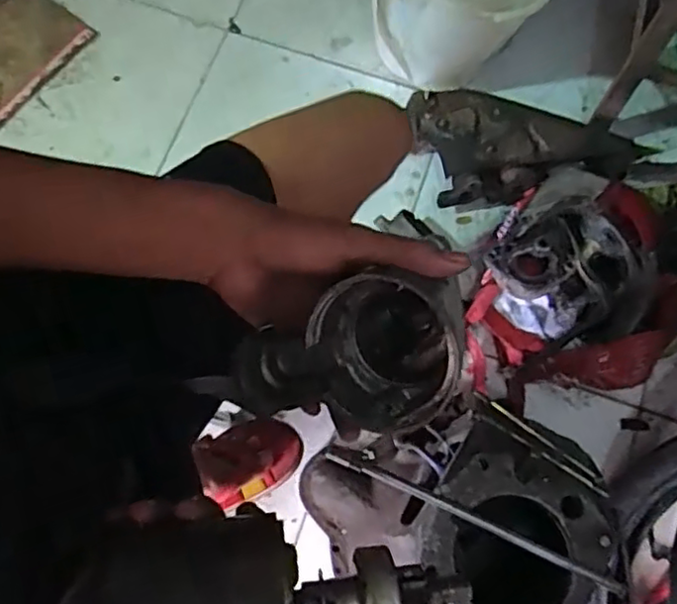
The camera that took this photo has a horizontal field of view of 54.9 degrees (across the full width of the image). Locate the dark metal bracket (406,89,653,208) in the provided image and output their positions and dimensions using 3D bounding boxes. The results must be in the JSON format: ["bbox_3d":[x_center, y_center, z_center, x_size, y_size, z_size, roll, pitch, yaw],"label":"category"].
[{"bbox_3d":[0.271,-0.240,0.991,0.335,0.085,0.168,-7,73,-3],"label":"dark metal bracket"}]

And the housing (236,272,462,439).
[{"bbox_3d":[0.009,0.038,0.372,0.129,0.082,0.083,-19,74,-7],"label":"housing"}]

